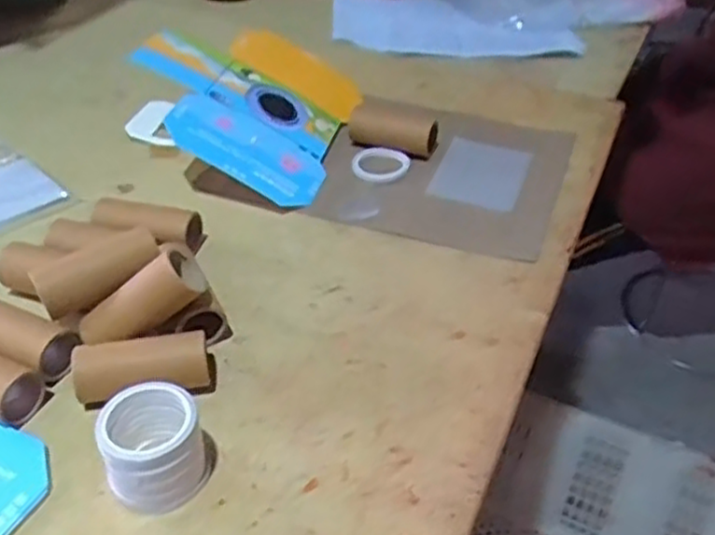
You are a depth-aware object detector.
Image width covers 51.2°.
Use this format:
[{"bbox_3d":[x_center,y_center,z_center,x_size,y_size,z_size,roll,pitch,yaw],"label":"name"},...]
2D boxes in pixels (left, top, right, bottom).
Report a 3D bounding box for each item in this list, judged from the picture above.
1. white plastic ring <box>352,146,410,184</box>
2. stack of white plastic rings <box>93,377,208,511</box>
[{"bbox_3d":[0.020,-0.087,0.629,0.048,0.007,0.051,1,39,-1],"label":"white plastic ring"},{"bbox_3d":[-0.101,0.091,0.371,0.047,0.051,0.042,-11,41,-16],"label":"stack of white plastic rings"}]

